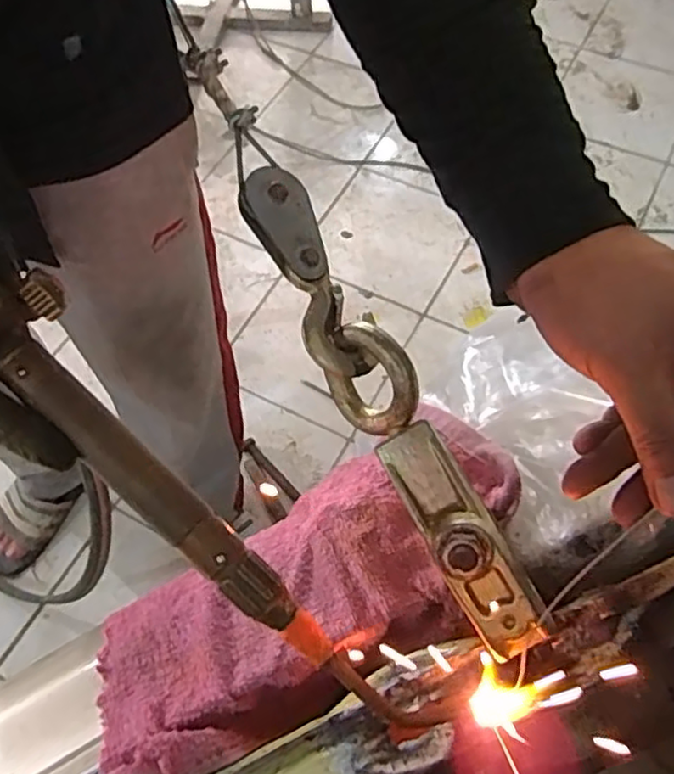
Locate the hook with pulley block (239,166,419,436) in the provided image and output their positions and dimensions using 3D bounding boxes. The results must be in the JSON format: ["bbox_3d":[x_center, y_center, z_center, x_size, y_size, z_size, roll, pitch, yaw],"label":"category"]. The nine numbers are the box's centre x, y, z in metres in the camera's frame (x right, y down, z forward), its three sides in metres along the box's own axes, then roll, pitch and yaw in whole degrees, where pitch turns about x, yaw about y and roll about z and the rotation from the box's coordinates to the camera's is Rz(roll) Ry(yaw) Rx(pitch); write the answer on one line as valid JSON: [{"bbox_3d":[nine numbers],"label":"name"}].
[{"bbox_3d":[-0.007,-0.052,0.412,0.043,0.041,0.174,-27,84,-10],"label":"hook with pulley block"}]

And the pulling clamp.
[{"bbox_3d":[0.066,0.078,0.372,0.037,0.045,0.135,-26,63,-11],"label":"pulling clamp"}]

